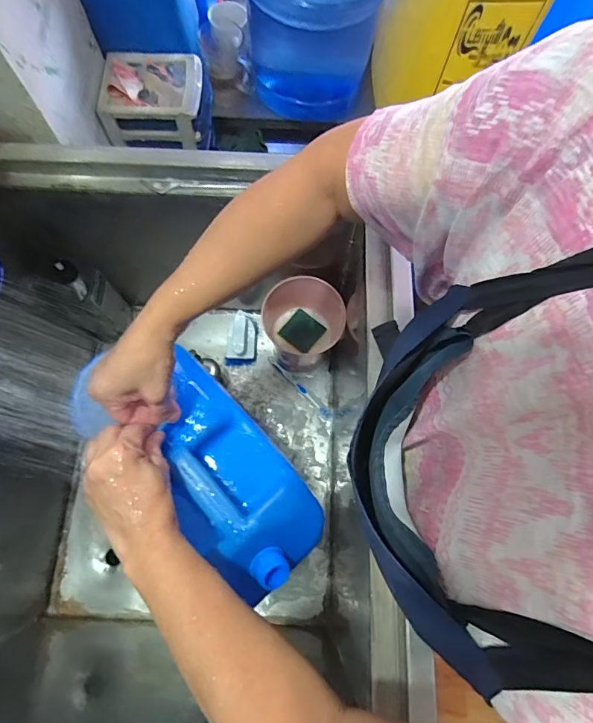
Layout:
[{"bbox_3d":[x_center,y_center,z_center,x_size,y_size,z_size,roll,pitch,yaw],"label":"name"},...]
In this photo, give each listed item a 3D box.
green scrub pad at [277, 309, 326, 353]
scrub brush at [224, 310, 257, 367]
[{"bbox_3d":[0.012,-0.061,0.844,0.071,0.007,0.072,37,75,9],"label":"green scrub pad"},{"bbox_3d":[-0.118,-0.049,0.885,0.068,0.068,0.102,-2,73,-3],"label":"scrub brush"}]

